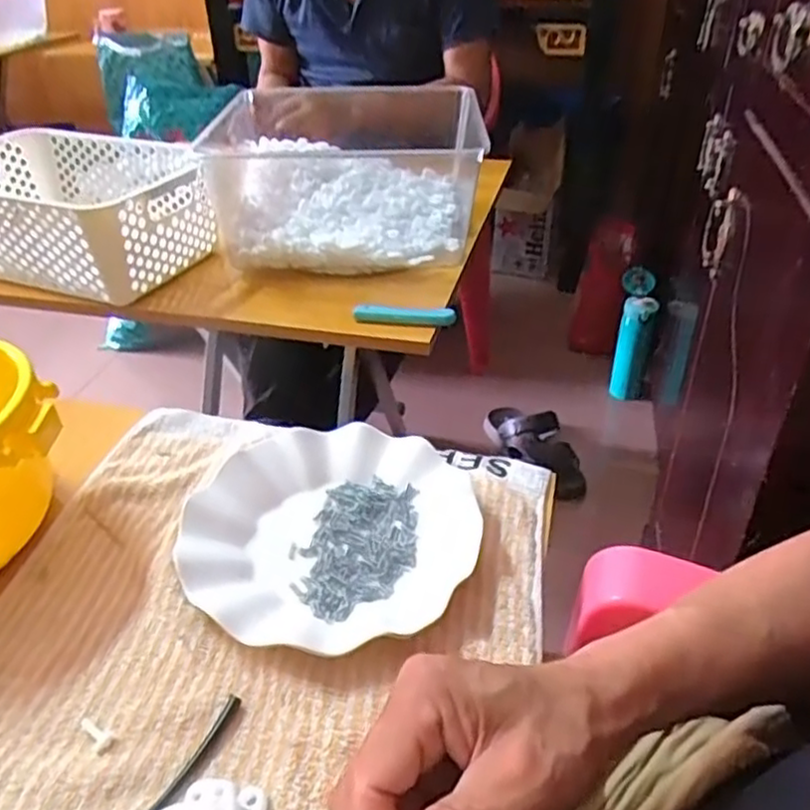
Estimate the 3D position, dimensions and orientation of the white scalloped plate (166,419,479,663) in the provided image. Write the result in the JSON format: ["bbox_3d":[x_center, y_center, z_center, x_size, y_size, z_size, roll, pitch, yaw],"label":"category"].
[{"bbox_3d":[-0.046,0.078,0.446,0.179,0.022,0.179,-1,35,1],"label":"white scalloped plate"}]

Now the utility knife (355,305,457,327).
[{"bbox_3d":[-0.001,-0.090,0.699,0.100,0.012,0.020,4,36,7],"label":"utility knife"}]

